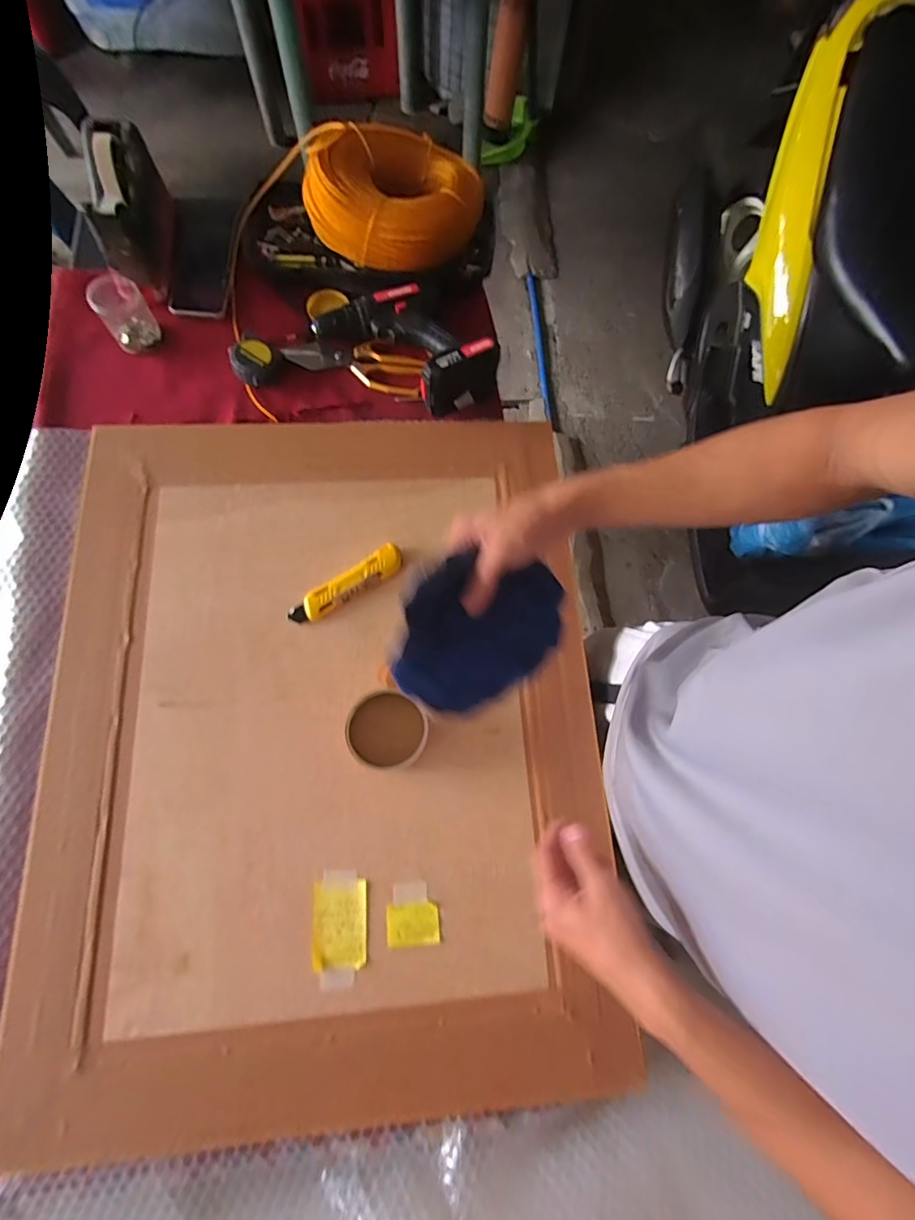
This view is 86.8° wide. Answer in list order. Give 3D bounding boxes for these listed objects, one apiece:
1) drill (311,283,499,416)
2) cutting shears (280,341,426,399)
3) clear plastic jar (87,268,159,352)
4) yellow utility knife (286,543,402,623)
[{"bbox_3d":[-0.060,-0.373,0.655,0.244,0.071,0.134,38,75,10],"label":"drill"},{"bbox_3d":[-0.143,-0.353,0.692,0.201,0.022,0.063,20,74,2],"label":"cutting shears"},{"bbox_3d":[-0.446,-0.400,0.646,0.059,0.076,0.070,-31,78,-12],"label":"clear plastic jar"},{"bbox_3d":[-0.129,-0.027,0.567,0.145,0.015,0.033,-34,79,-12],"label":"yellow utility knife"}]

